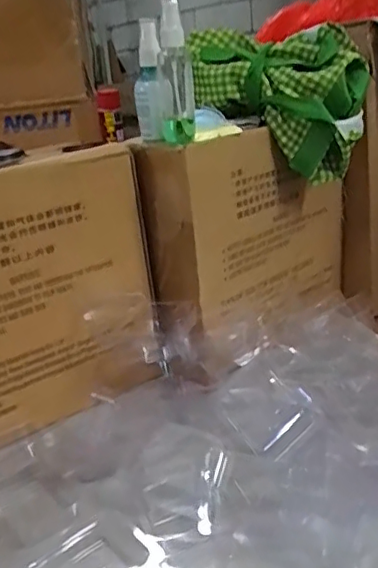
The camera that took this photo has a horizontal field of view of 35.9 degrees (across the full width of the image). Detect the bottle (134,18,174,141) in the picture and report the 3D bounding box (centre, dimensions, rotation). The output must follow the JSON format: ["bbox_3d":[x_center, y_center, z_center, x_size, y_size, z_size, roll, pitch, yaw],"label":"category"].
[{"bbox_3d":[-0.039,-0.213,0.614,0.038,0.116,0.035,-6,22,-2],"label":"bottle"}]

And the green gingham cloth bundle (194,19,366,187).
[{"bbox_3d":[0.101,-0.207,0.676,0.198,0.156,0.094,-1,22,11],"label":"green gingham cloth bundle"}]

